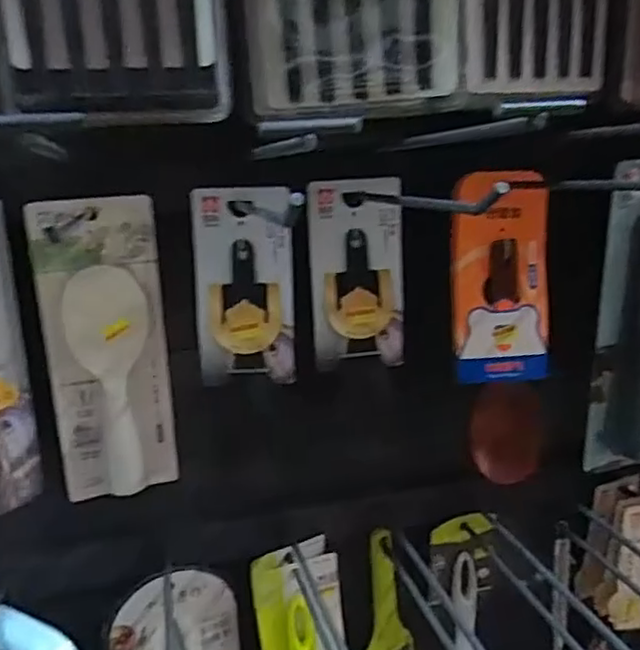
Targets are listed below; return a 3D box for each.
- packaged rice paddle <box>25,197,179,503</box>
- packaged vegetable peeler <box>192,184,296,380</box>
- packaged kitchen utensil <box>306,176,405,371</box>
[{"bbox_3d":[-0.177,0.023,0.561,0.095,0.247,0.034,-8,15,-20],"label":"packaged rice paddle"},{"bbox_3d":[-0.060,-0.029,0.528,0.076,0.151,0.016,-2,14,5],"label":"packaged vegetable peeler"},{"bbox_3d":[0.031,-0.040,0.551,0.076,0.154,0.011,-4,12,-4],"label":"packaged kitchen utensil"}]

